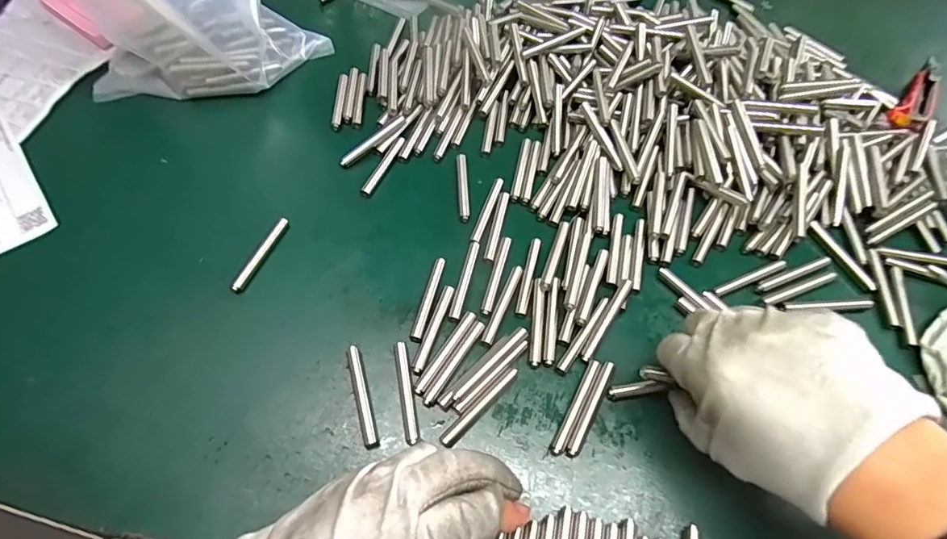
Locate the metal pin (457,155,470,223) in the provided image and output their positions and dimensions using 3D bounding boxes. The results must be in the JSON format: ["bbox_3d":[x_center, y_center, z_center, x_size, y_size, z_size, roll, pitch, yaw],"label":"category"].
[{"bbox_3d":[-0.007,-0.061,0.365,0.008,0.004,0.061,-2,59,-3],"label":"metal pin"}]

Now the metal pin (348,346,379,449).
[{"bbox_3d":[-0.064,0.072,0.286,0.006,0.008,0.058,-14,61,-10],"label":"metal pin"}]

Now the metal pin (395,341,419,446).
[{"bbox_3d":[-0.039,0.068,0.284,0.007,0.004,0.058,-9,60,-7],"label":"metal pin"}]

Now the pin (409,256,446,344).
[{"bbox_3d":[-0.028,0.017,0.316,0.007,0.004,0.059,12,60,5],"label":"pin"}]

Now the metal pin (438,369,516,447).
[{"bbox_3d":[0.003,0.077,0.285,0.007,0.007,0.058,40,66,20],"label":"metal pin"}]

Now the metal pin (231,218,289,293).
[{"bbox_3d":[-0.140,-0.010,0.331,0.005,0.008,0.058,20,61,10],"label":"metal pin"}]

